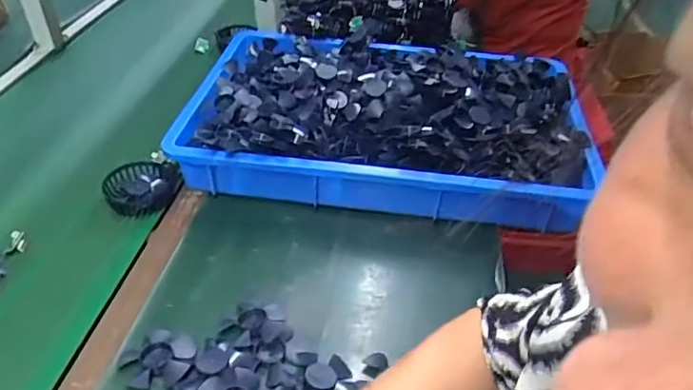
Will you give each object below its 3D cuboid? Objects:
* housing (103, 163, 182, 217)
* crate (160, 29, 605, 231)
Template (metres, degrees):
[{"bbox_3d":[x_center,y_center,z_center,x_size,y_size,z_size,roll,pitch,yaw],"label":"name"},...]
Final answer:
[{"bbox_3d":[-0.283,-0.010,0.754,0.089,0.025,0.092,-1,39,1],"label":"housing"},{"bbox_3d":[0.060,-0.125,0.834,0.551,0.108,0.364,4,40,6],"label":"crate"}]

